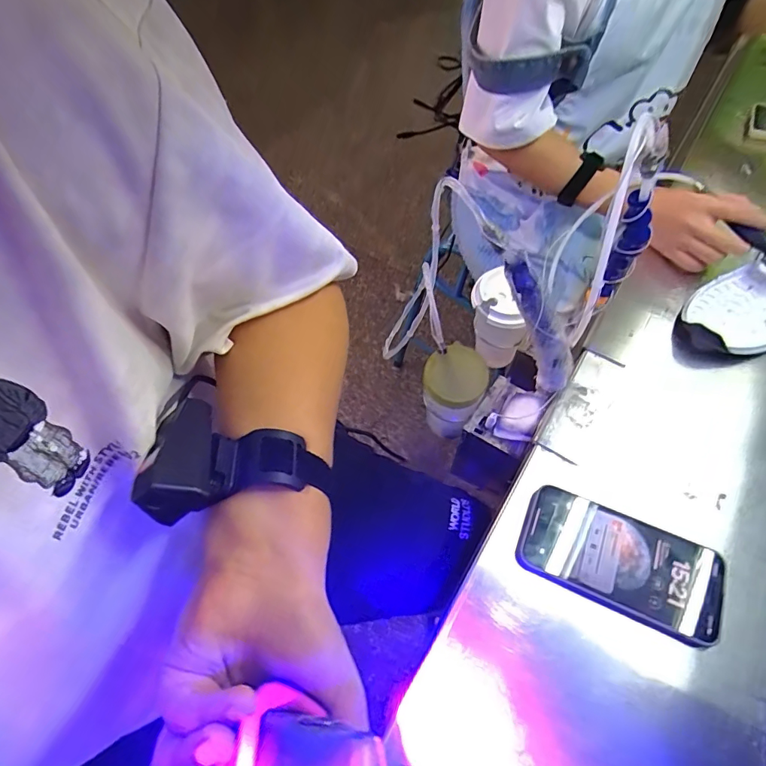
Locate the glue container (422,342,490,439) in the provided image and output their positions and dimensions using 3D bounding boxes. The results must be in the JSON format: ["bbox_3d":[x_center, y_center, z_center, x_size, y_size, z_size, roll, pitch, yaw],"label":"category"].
[{"bbox_3d":[0.087,0.013,0.573,0.070,0.111,0.065,-3,58,5],"label":"glue container"}]

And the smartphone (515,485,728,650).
[{"bbox_3d":[0.204,0.154,0.400,0.163,0.016,0.081,18,62,17],"label":"smartphone"}]

